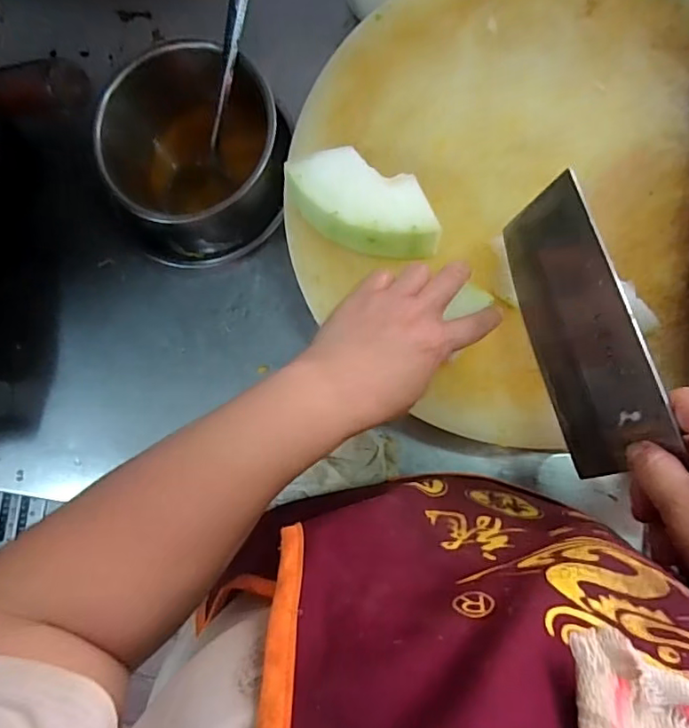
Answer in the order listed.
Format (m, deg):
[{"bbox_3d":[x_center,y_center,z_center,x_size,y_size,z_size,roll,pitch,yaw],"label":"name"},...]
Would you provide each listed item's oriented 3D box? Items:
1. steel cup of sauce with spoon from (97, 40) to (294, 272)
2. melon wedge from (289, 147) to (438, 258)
[{"bbox_3d":[-0.132,-0.180,0.497,0.150,0.105,0.159,13,86,9],"label":"steel cup of sauce with spoon"},{"bbox_3d":[0.015,-0.119,0.425,0.120,0.039,0.064,28,88,10],"label":"melon wedge"}]

